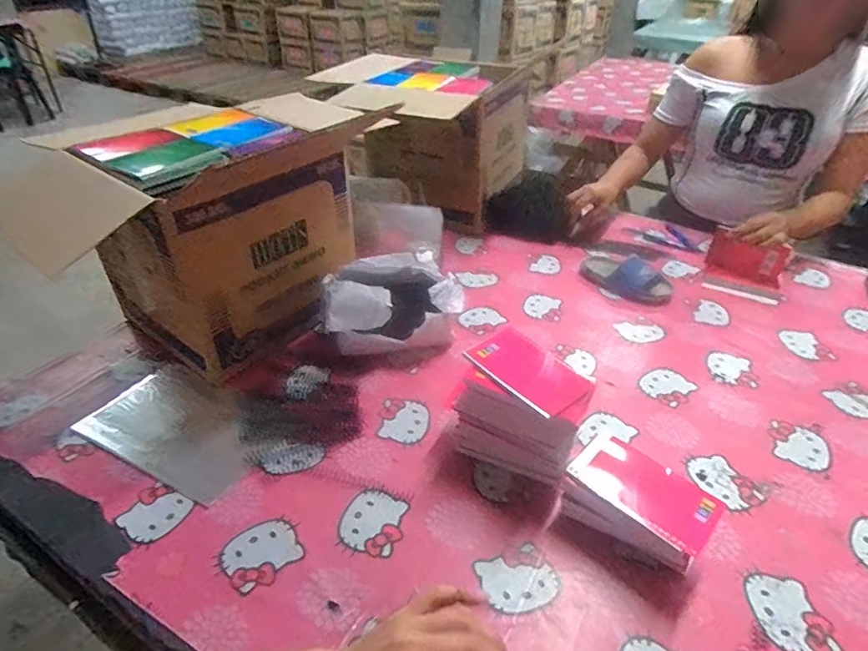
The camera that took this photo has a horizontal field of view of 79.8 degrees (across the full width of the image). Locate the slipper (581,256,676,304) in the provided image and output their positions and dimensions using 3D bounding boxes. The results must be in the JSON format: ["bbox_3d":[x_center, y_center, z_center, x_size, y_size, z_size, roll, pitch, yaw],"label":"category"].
[{"bbox_3d":[0.370,-0.101,0.997,0.181,0.054,0.085,28,44,31],"label":"slipper"}]

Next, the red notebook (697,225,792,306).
[{"bbox_3d":[0.595,-0.112,0.992,0.139,0.114,0.025,22,15,28],"label":"red notebook"}]

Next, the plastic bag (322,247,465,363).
[{"bbox_3d":[-0.070,-0.027,0.824,0.198,0.130,0.148,-17,40,-23],"label":"plastic bag"}]

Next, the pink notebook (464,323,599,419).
[{"bbox_3d":[0.106,0.050,0.592,0.071,0.008,0.129,-40,57,-22],"label":"pink notebook"}]

